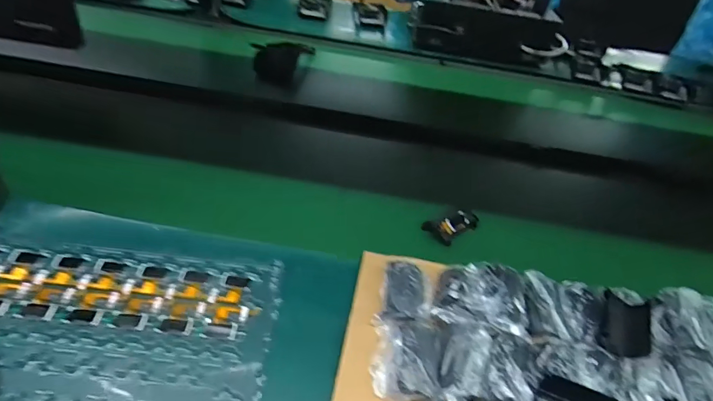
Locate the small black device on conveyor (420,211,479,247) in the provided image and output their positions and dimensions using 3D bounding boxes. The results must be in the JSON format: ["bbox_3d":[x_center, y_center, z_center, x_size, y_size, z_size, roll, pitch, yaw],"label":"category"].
[{"bbox_3d":[0.131,0.031,0.575,0.070,0.021,0.041,-25,54,-27],"label":"small black device on conveyor"}]

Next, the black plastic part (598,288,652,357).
[{"bbox_3d":[0.287,0.130,0.448,0.043,0.019,0.072,21,48,13],"label":"black plastic part"}]

